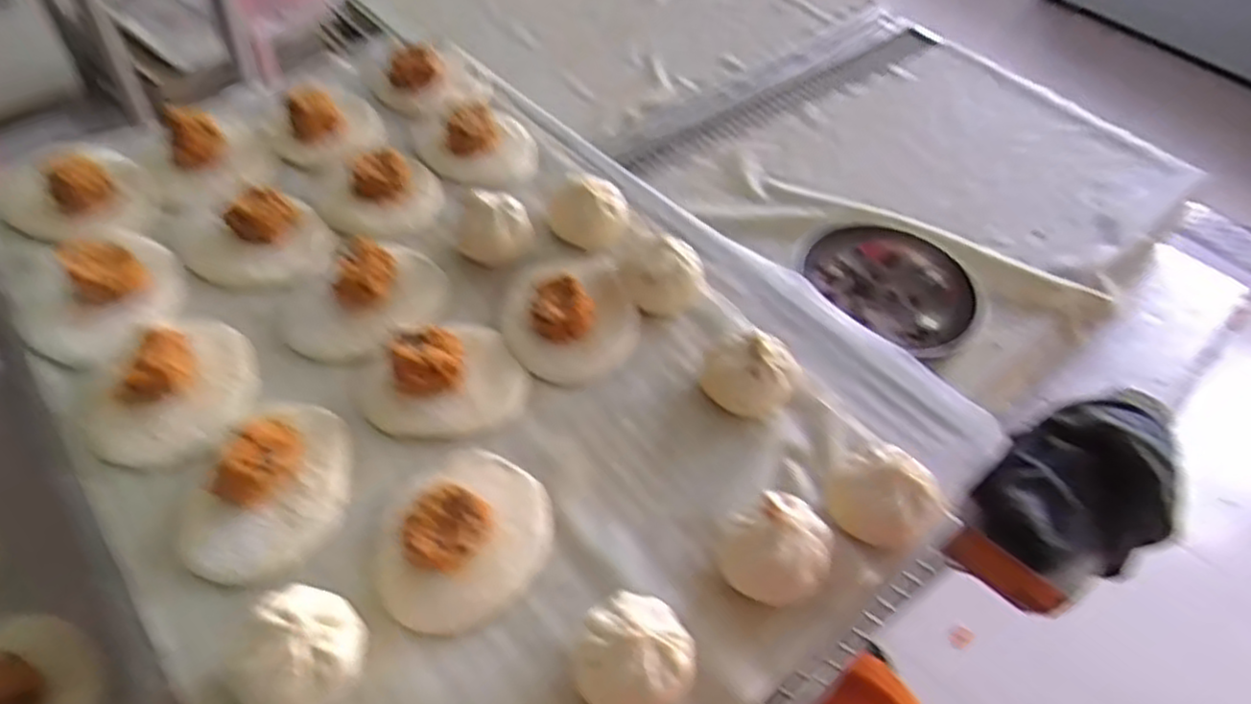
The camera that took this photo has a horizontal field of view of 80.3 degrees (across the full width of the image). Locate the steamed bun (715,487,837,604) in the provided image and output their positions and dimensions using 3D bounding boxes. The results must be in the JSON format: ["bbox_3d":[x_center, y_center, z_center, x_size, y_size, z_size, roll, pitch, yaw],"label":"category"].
[{"bbox_3d":[0.080,0.102,0.389,0.052,0.040,0.051,4,51,-5],"label":"steamed bun"}]

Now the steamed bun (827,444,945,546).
[{"bbox_3d":[0.146,0.082,0.419,0.058,0.044,0.047,32,55,18],"label":"steamed bun"}]

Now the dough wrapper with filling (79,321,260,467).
[{"bbox_3d":[-0.263,0.018,0.427,0.091,0.038,0.087,4,51,-5],"label":"dough wrapper with filling"}]

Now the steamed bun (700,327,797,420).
[{"bbox_3d":[0.076,0.014,0.466,0.056,0.040,0.047,16,51,5],"label":"steamed bun"}]

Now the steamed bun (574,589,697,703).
[{"bbox_3d":[0.005,0.144,0.350,0.052,0.041,0.053,4,51,-5],"label":"steamed bun"}]

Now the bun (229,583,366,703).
[{"bbox_3d":[-0.149,0.136,0.338,0.056,0.043,0.057,7,51,-1],"label":"bun"}]

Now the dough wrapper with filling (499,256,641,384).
[{"bbox_3d":[-0.039,-0.032,0.491,0.086,0.028,0.103,-20,57,-22],"label":"dough wrapper with filling"}]

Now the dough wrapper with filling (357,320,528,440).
[{"bbox_3d":[-0.111,0.012,0.447,0.095,0.032,0.077,-21,57,-23],"label":"dough wrapper with filling"}]

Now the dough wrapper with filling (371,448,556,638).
[{"bbox_3d":[-0.085,0.091,0.388,0.086,0.032,0.101,30,54,16],"label":"dough wrapper with filling"}]

